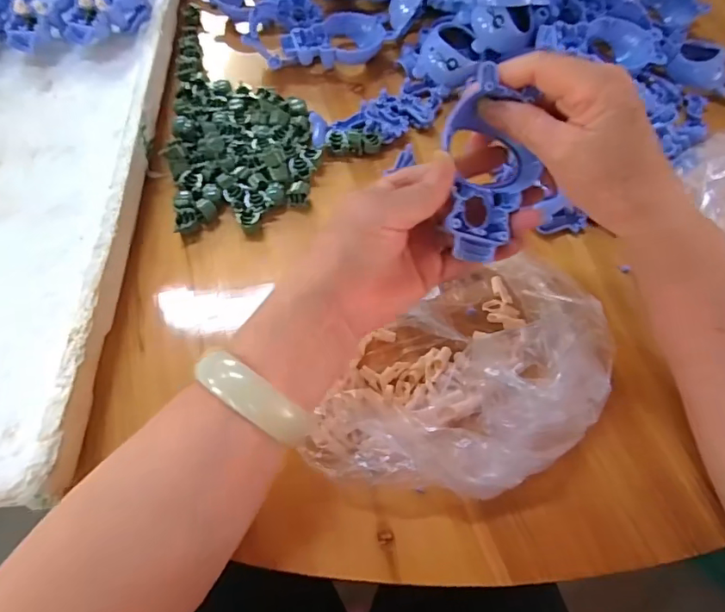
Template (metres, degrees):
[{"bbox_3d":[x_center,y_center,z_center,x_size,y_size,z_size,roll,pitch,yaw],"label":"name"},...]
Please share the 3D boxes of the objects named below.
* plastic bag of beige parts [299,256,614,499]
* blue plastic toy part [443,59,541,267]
[{"bbox_3d":[0.069,0.046,0.315,0.199,0.035,0.126,-35,68,-17],"label":"plastic bag of beige parts"},{"bbox_3d":[0.072,-0.079,0.273,0.055,0.052,0.086,-2,62,-4],"label":"blue plastic toy part"}]

